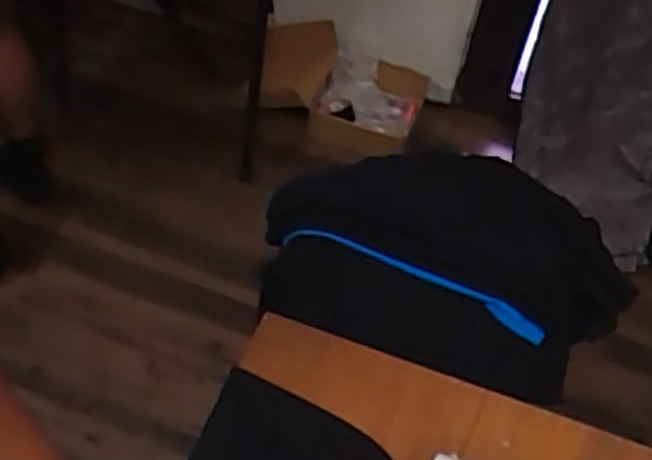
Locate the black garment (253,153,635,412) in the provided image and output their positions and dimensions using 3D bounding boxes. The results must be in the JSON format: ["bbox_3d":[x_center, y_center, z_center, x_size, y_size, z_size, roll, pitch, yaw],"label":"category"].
[{"bbox_3d":[0.168,0.014,1.229,0.519,0.220,0.317,15,53,7],"label":"black garment"}]

